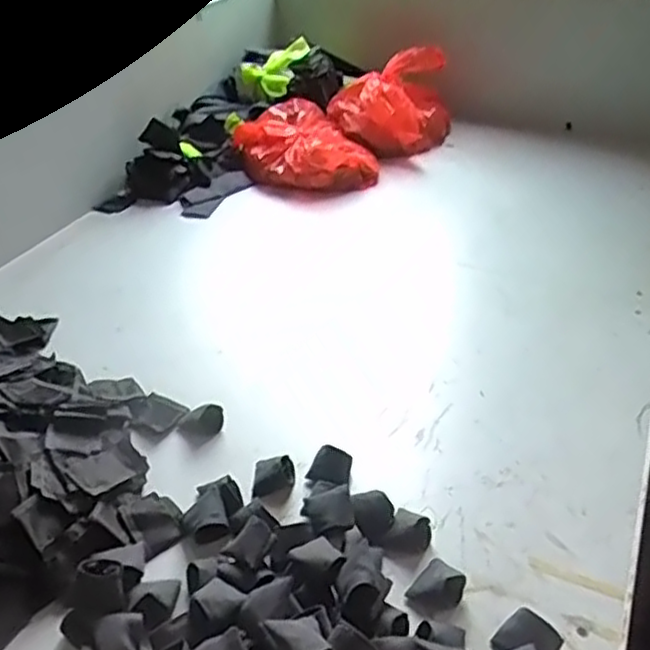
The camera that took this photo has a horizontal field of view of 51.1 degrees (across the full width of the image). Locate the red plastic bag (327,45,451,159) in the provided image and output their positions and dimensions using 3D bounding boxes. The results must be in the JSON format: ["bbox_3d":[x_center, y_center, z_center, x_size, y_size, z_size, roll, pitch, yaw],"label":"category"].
[{"bbox_3d":[0.118,-0.396,1.205,0.183,0.133,0.189,21,43,28],"label":"red plastic bag"}]

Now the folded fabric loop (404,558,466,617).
[{"bbox_3d":[0.089,0.204,0.532,0.039,0.025,0.050,26,45,32],"label":"folded fabric loop"}]

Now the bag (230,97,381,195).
[{"bbox_3d":[-0.035,-0.294,1.139,0.179,0.079,0.226,-23,42,-26],"label":"bag"}]

